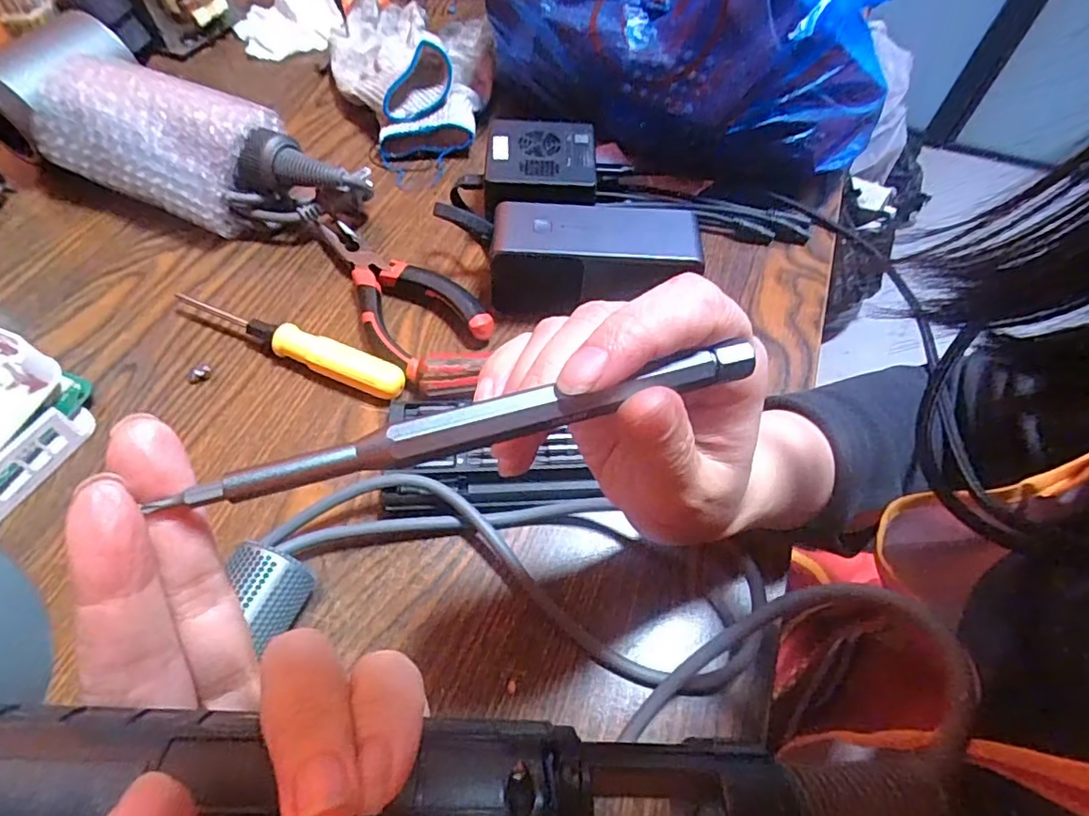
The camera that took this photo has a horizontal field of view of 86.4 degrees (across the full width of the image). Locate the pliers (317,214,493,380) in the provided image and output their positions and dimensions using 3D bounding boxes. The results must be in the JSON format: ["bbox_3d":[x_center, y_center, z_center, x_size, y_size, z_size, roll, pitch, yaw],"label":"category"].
[{"bbox_3d":[-0.101,-0.085,0.386,0.066,0.017,0.153,-30,63,-20],"label":"pliers"}]

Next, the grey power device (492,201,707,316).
[{"bbox_3d":[0.029,-0.094,0.367,0.126,0.047,0.058,0,57,-2],"label":"grey power device"}]

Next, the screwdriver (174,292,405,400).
[{"bbox_3d":[-0.156,-0.040,0.353,0.156,0.021,0.022,22,58,11],"label":"screwdriver"}]

